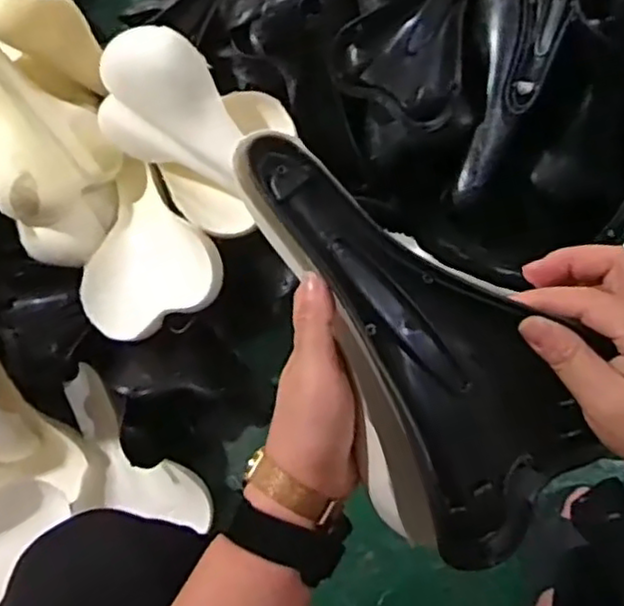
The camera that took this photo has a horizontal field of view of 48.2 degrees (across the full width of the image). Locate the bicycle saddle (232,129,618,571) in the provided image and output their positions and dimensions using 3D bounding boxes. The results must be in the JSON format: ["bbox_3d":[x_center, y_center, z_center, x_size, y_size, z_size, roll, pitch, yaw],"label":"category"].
[{"bbox_3d":[0.050,0.014,0.383,0.115,0.043,0.251,-33,86,-10],"label":"bicycle saddle"}]

